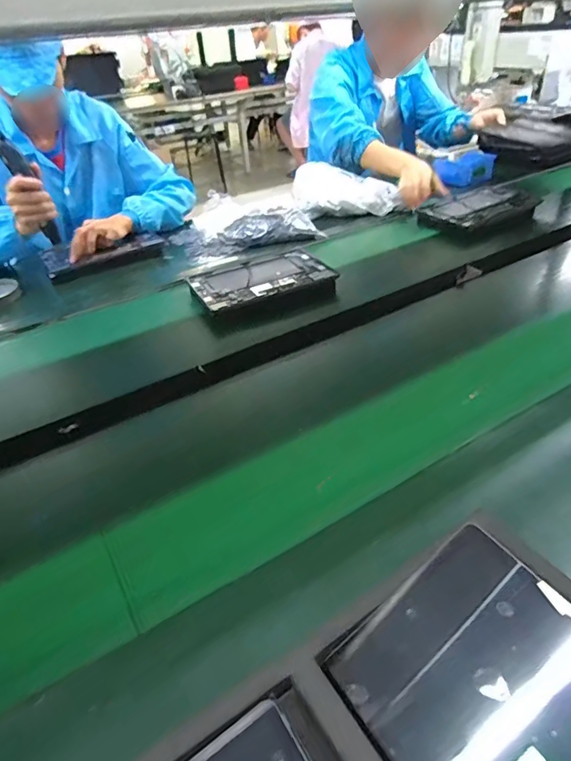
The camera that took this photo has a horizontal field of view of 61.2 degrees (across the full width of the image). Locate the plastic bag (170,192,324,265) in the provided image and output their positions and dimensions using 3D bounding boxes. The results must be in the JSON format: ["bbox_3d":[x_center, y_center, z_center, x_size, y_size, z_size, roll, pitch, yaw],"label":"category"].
[{"bbox_3d":[-0.096,-0.372,1.106,0.324,0.083,0.176,-11,38,-8],"label":"plastic bag"}]

